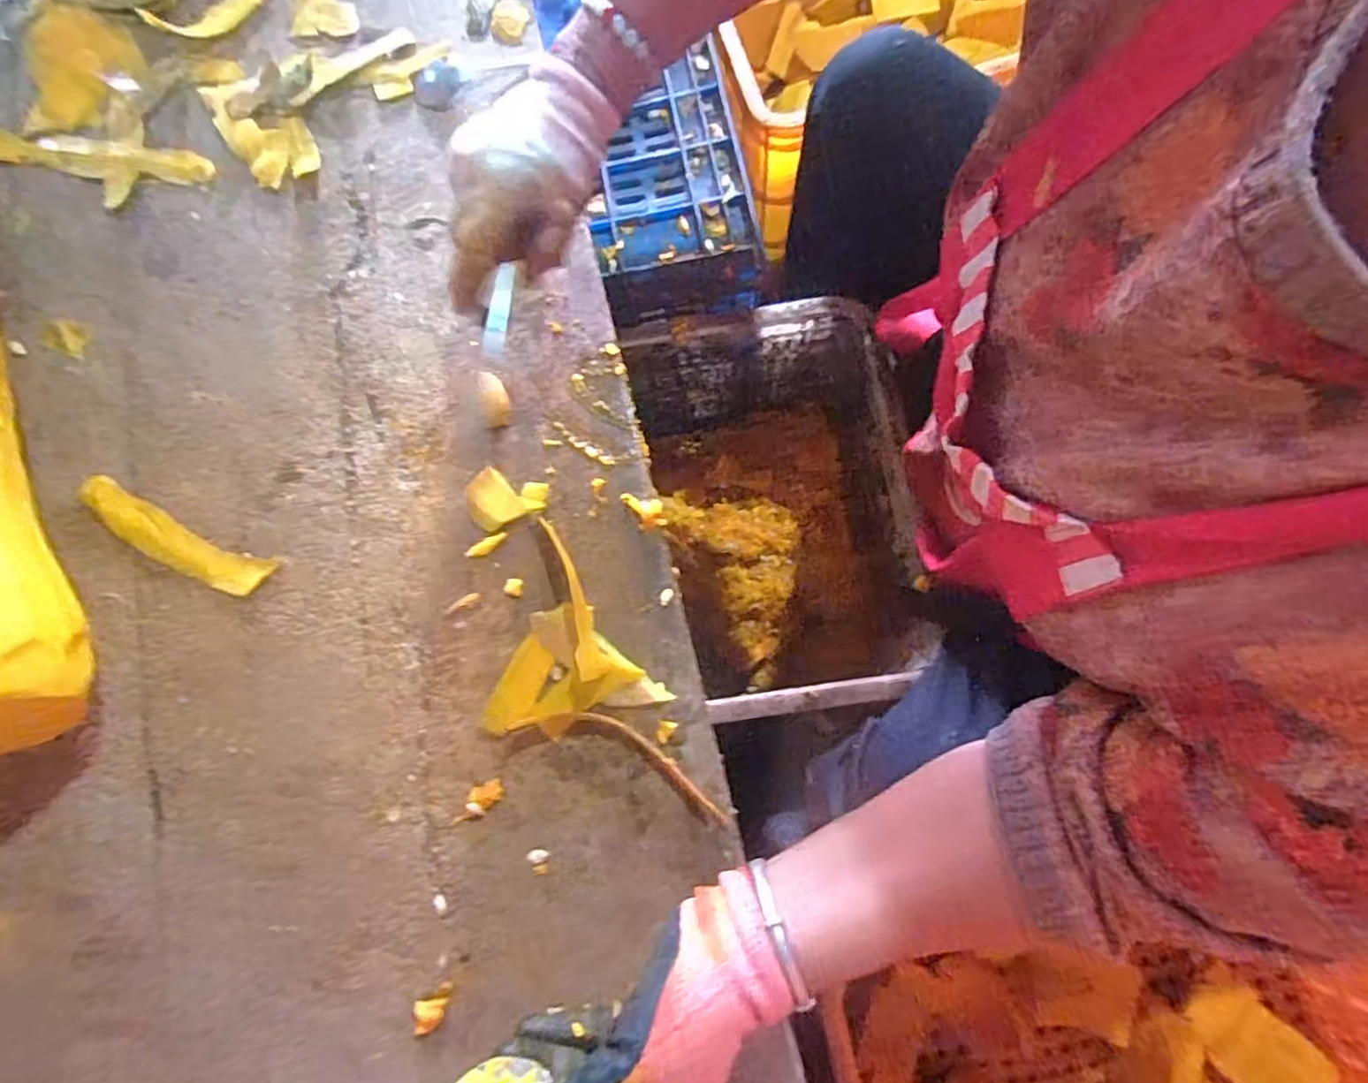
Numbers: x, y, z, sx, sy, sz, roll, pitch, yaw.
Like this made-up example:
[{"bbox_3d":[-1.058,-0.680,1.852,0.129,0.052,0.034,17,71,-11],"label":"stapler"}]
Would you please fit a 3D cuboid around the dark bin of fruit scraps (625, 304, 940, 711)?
[{"bbox_3d":[0.080,-0.025,0.689,0.236,0.239,0.351,-7,77,2],"label":"dark bin of fruit scraps"}]

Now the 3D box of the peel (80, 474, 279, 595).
[{"bbox_3d":[-0.353,-0.002,0.455,0.146,0.007,0.033,24,79,7],"label":"peel"}]

